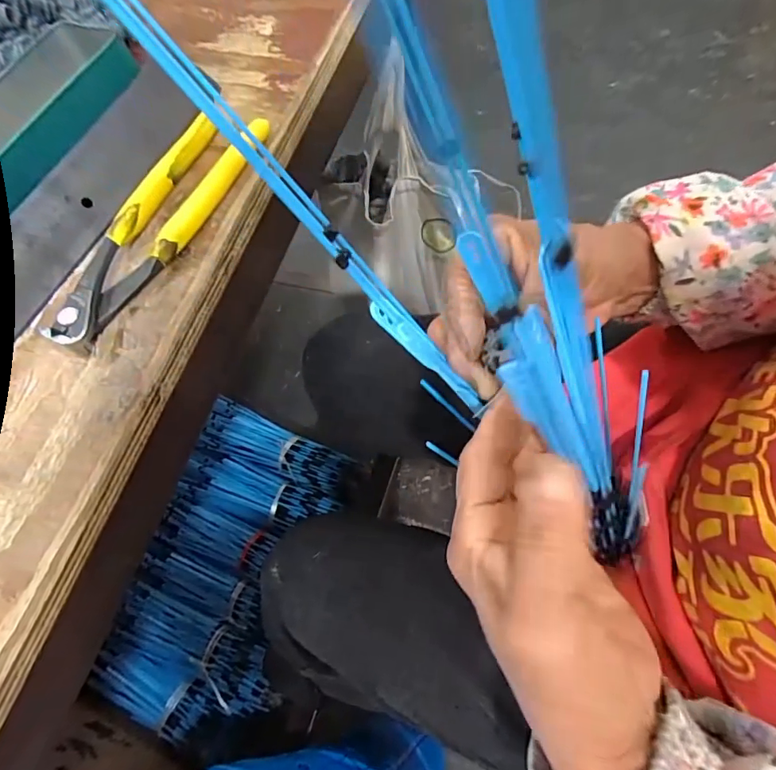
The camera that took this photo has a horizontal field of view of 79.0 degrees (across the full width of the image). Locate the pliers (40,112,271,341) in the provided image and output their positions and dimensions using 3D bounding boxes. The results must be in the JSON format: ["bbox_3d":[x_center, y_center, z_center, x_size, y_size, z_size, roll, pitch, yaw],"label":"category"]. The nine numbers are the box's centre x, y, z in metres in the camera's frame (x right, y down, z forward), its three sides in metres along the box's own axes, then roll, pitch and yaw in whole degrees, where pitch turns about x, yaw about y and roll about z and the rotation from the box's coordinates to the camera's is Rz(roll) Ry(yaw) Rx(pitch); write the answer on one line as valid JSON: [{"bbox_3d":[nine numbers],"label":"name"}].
[{"bbox_3d":[-0.128,-0.093,0.259,0.051,0.014,0.159,25,73,19],"label":"pliers"}]

